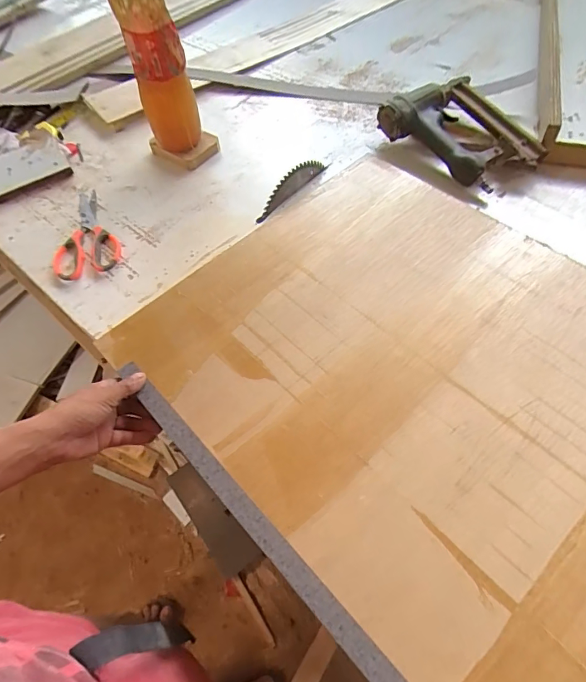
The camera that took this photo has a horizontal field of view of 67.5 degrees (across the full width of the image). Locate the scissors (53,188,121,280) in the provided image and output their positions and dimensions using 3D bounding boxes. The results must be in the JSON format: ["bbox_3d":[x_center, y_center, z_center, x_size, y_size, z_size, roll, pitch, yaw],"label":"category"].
[{"bbox_3d":[-0.315,-0.164,0.669,0.094,0.010,0.175,-15,57,-5],"label":"scissors"}]

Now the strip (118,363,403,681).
[{"bbox_3d":[-0.010,0.198,0.403,0.022,0.009,0.550,-39,62,-19],"label":"strip"}]

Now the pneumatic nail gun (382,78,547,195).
[{"bbox_3d":[0.273,-0.336,0.692,0.152,0.055,0.240,-39,62,-19],"label":"pneumatic nail gun"}]

